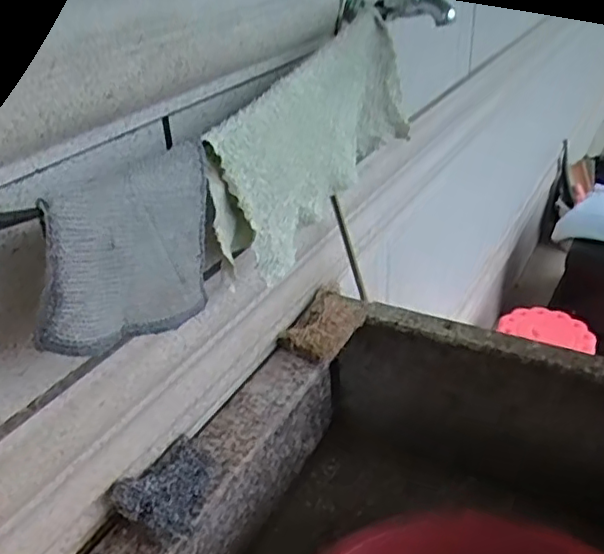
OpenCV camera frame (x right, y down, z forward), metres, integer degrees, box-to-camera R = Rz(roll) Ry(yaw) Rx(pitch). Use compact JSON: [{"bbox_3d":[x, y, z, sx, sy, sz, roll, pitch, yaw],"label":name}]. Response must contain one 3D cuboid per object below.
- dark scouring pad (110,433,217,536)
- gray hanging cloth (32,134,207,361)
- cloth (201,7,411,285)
[{"bbox_3d":[-0.111,0.173,0.526,0.069,0.013,0.089,37,34,-1],"label":"dark scouring pad"},{"bbox_3d":[-0.103,-0.011,0.387,0.015,0.110,0.140,15,36,27],"label":"gray hanging cloth"},{"bbox_3d":[0.012,-0.117,0.549,0.040,0.163,0.272,16,36,27],"label":"cloth"}]

